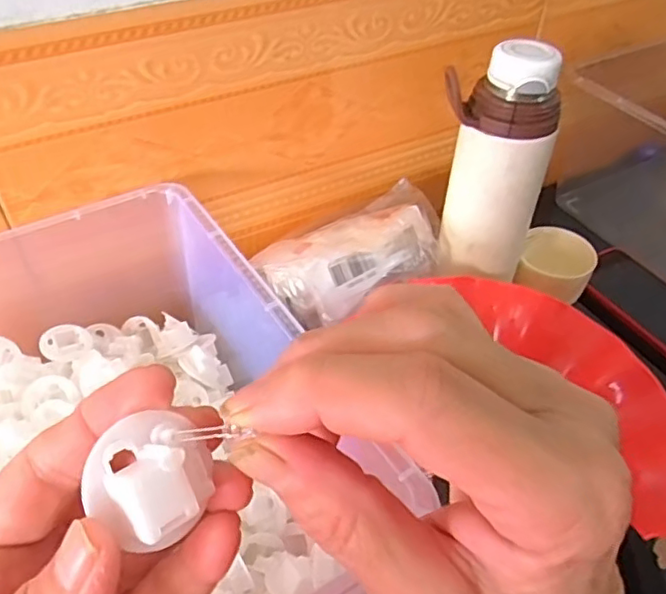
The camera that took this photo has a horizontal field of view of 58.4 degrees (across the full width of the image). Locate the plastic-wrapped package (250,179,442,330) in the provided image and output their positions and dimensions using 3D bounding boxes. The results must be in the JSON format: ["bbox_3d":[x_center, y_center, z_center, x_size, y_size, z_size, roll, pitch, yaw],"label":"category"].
[{"bbox_3d":[0.024,-0.035,0.483,0.157,0.042,0.085,-29,53,-25],"label":"plastic-wrapped package"}]

